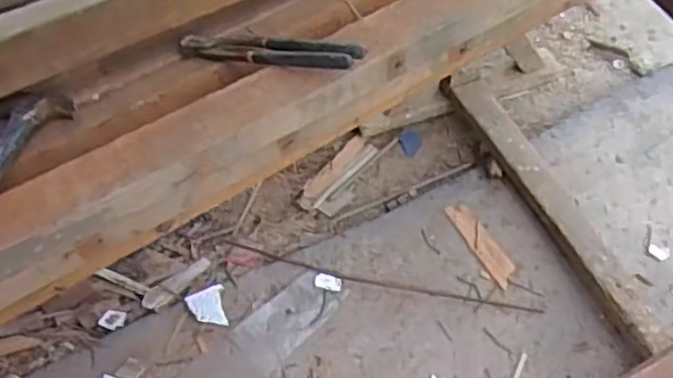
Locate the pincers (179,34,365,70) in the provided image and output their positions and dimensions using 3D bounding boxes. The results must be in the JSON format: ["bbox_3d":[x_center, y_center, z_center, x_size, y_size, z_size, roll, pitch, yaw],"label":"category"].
[{"bbox_3d":[-0.072,-0.145,0.722,0.219,0.018,0.048,11,53,32],"label":"pincers"}]

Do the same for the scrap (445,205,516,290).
[{"bbox_3d":[0.321,0.119,1.542,0.061,0.009,0.215,-26,57,-16],"label":"scrap"}]

